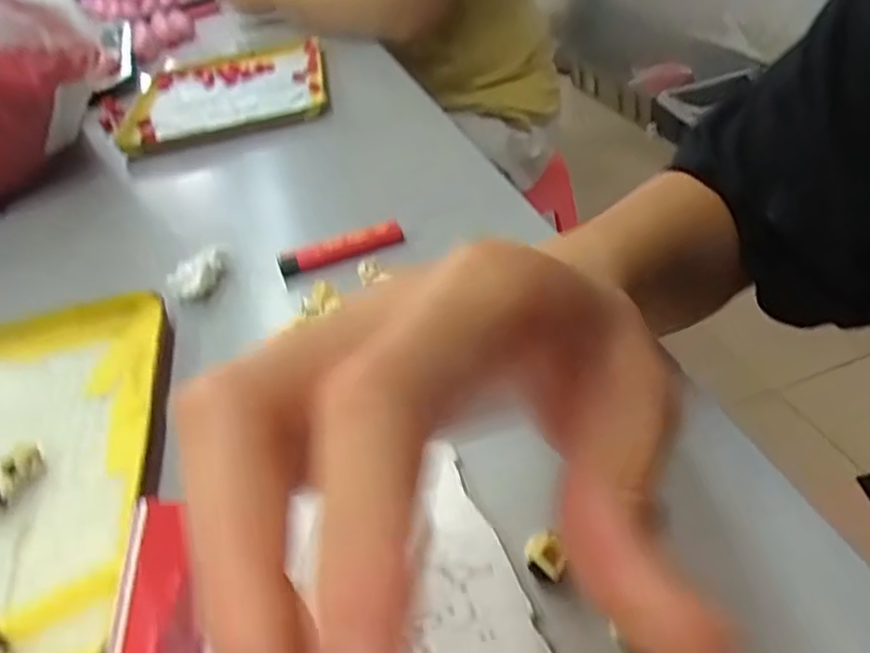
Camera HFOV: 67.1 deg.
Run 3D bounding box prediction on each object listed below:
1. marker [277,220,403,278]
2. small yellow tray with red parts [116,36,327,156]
[{"bbox_3d":[-0.060,-0.050,0.414,0.078,0.014,0.011,-20,40,-10],"label":"marker"},{"bbox_3d":[-0.222,-0.256,0.713,0.200,0.027,0.260,-13,39,-3],"label":"small yellow tray with red parts"}]

